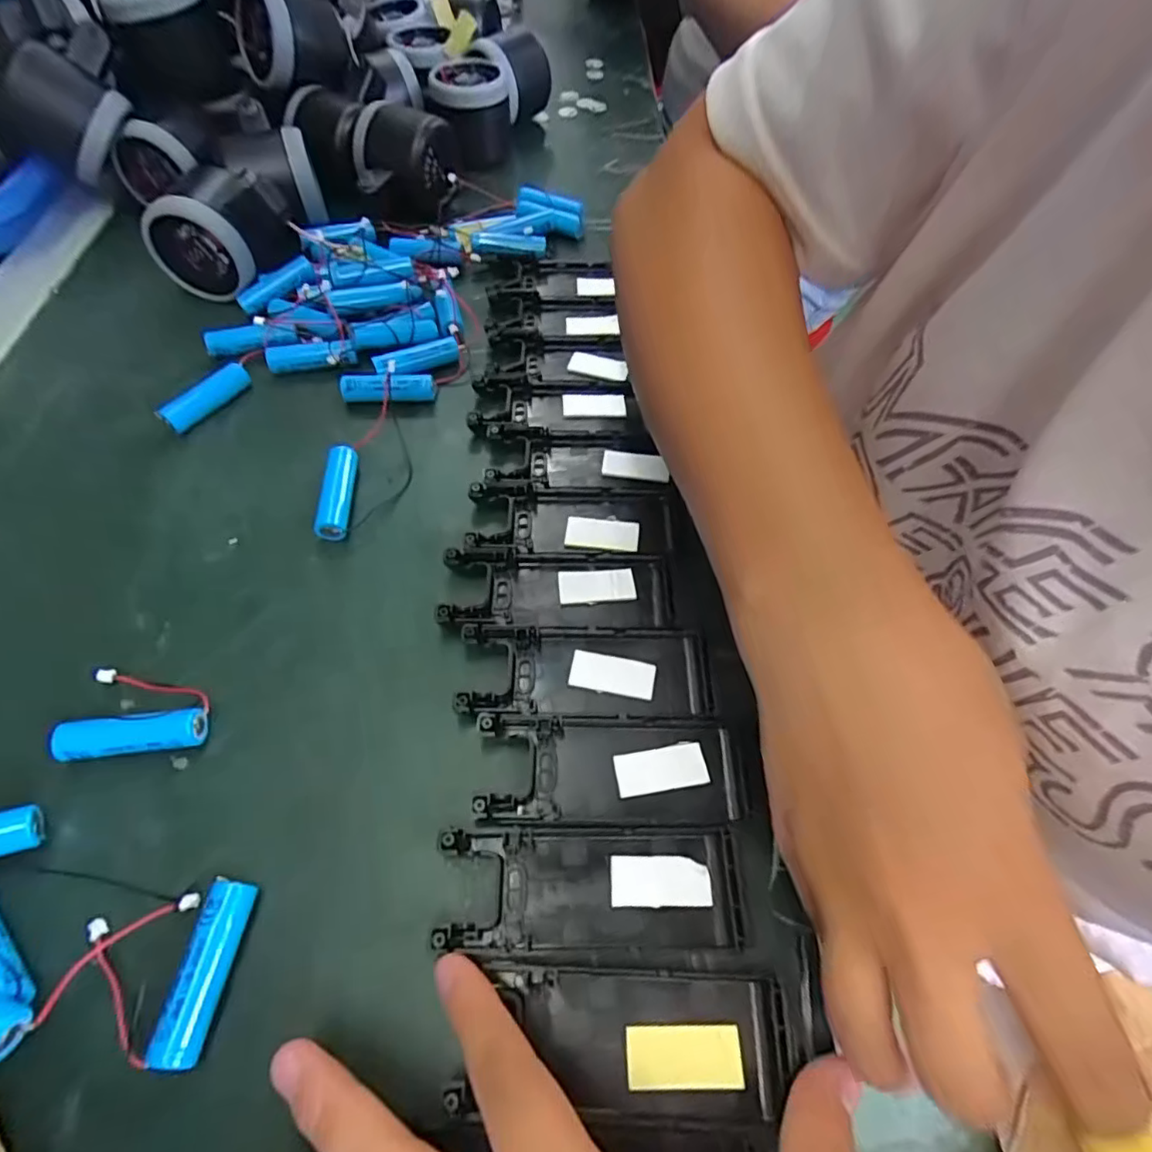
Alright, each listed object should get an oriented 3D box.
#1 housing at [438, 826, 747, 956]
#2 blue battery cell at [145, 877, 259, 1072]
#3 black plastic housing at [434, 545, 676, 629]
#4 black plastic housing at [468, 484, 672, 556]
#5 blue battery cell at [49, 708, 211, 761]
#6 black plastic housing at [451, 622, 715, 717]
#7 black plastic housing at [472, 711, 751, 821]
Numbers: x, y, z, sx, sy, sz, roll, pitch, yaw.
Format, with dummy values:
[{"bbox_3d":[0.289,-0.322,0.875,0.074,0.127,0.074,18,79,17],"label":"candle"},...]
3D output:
[{"bbox_3d":[0.004,0.106,0.206,0.098,0.010,0.037,0,59,0],"label":"housing"},{"bbox_3d":[-0.116,0.124,0.192,0.014,0.015,0.049,6,58,2],"label":"blue battery cell"},{"bbox_3d":[-0.009,0.006,0.267,0.097,0.010,0.038,1,58,-2],"label":"black plastic housing"},{"bbox_3d":[-0.002,-0.027,0.289,0.095,0.011,0.040,1,58,-2],"label":"black plastic housing"},{"bbox_3d":[-0.169,0.061,0.229,0.050,0.013,0.014,-6,58,-6],"label":"blue battery cell"},{"bbox_3d":[0.004,0.038,0.248,0.100,0.008,0.037,1,58,-2],"label":"black plastic housing"},{"bbox_3d":[0.014,0.071,0.228,0.098,0.009,0.037,1,58,-2],"label":"black plastic housing"}]

